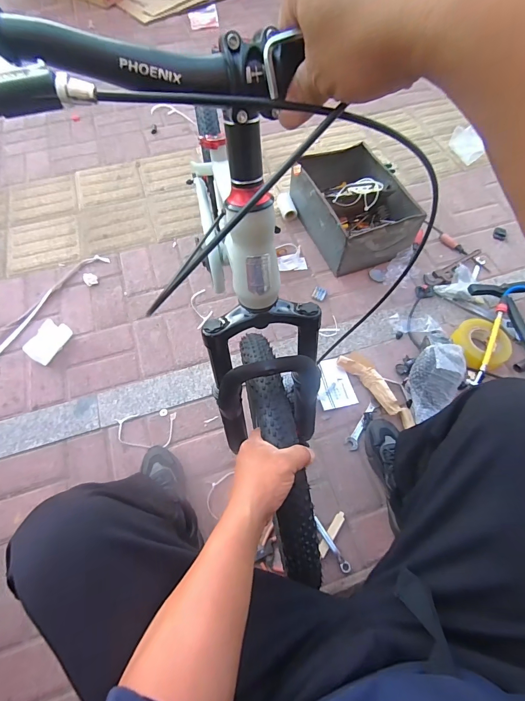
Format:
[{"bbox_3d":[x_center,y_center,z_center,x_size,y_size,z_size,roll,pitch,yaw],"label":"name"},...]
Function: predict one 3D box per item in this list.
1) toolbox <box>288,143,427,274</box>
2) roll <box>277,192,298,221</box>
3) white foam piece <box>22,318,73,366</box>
[{"bbox_3d":[0.305,-0.463,1.163,0.295,0.170,0.386,-17,64,-8],"label":"toolbox"},{"bbox_3d":[0.084,-0.520,1.261,0.050,0.041,0.113,-16,64,-9],"label":"roll"},{"bbox_3d":[-0.612,-0.025,0.997,0.077,0.025,0.121,31,68,-9],"label":"white foam piece"}]

